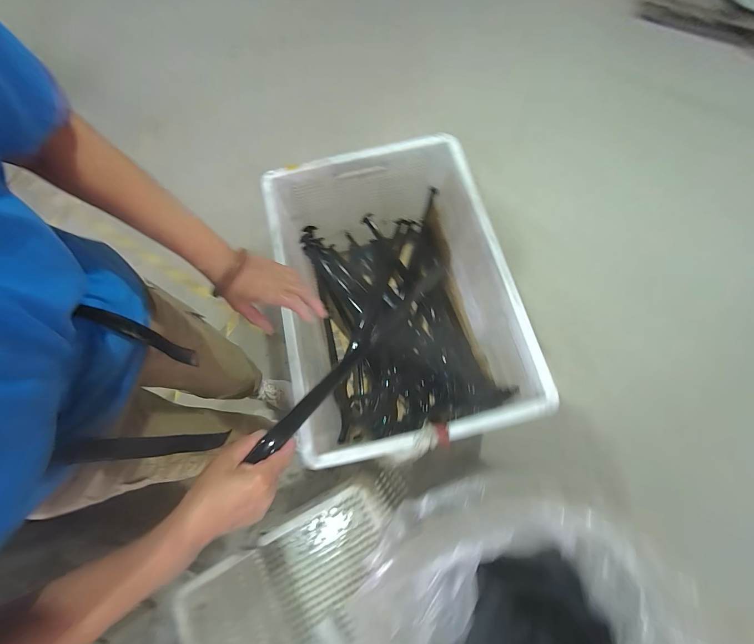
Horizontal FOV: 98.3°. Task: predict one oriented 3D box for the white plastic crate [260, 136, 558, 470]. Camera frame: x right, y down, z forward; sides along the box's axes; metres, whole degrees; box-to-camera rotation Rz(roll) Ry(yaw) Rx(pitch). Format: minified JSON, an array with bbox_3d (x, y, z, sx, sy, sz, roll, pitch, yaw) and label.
[{"bbox_3d":[0.048,-0.051,1.030,0.571,0.463,0.795,-11,72,-1],"label":"white plastic crate"}]

